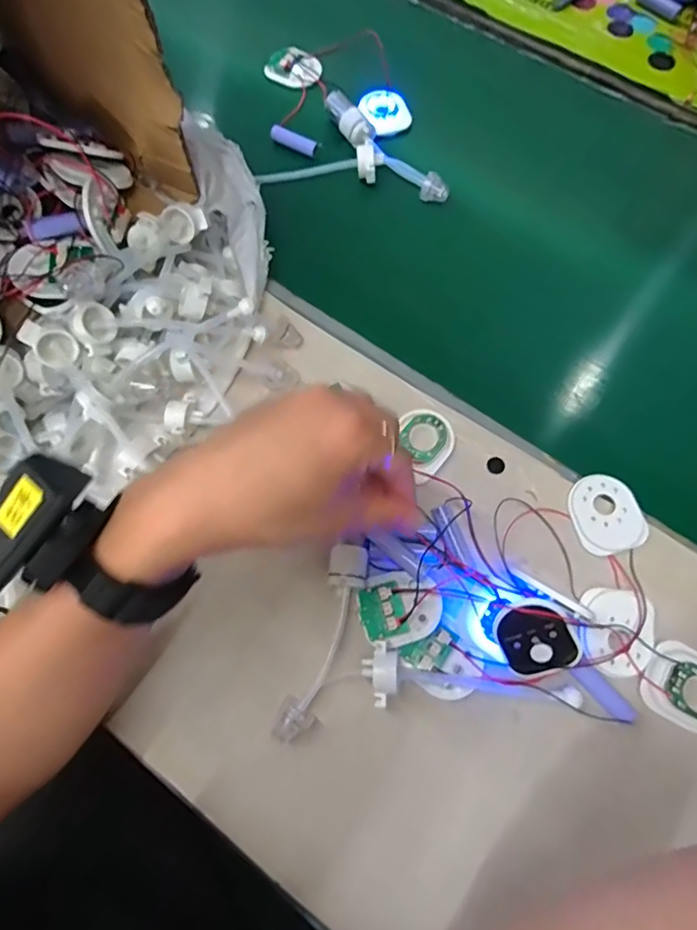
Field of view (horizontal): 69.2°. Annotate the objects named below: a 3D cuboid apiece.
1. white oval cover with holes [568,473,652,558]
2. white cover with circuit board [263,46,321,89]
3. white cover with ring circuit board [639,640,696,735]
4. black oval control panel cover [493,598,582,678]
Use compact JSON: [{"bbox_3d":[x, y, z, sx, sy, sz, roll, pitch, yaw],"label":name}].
[{"bbox_3d":[0.185,0.035,0.365,0.046,0.012,0.056,-17,72,-4],"label":"white oval cover with holes"},{"bbox_3d":[-0.059,-0.423,0.538,0.057,0.014,0.041,22,74,8],"label":"white cover with circuit board"},{"bbox_3d":[0.223,0.146,0.328,0.057,0.007,0.048,28,75,10],"label":"white cover with ring circuit board"},{"bbox_3d":[0.121,0.112,0.326,0.045,0.007,0.054,-21,105,15],"label":"black oval control panel cover"}]

